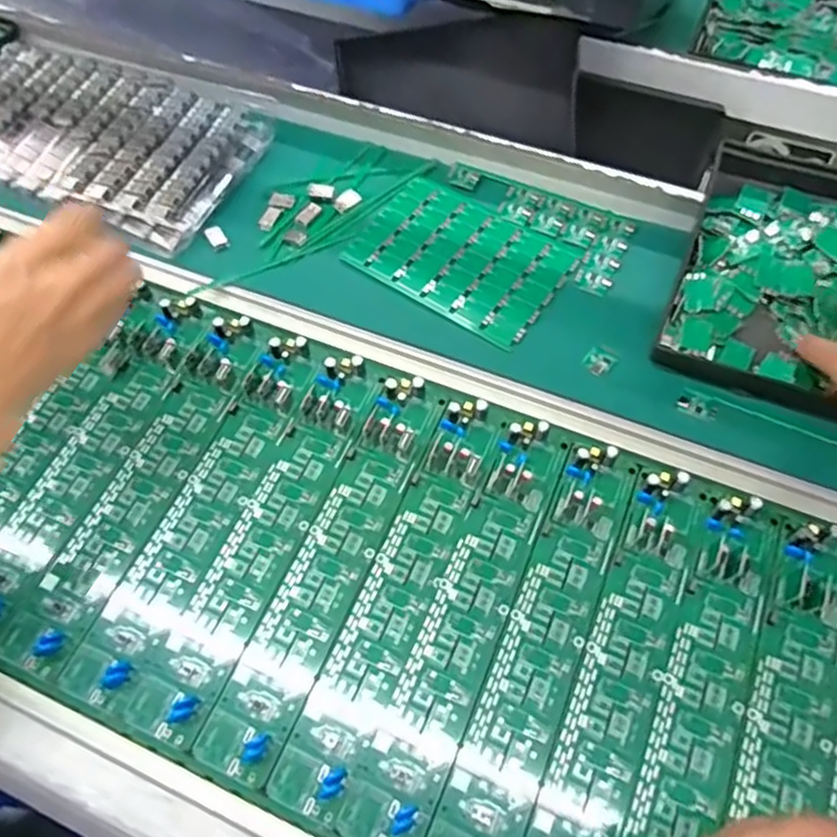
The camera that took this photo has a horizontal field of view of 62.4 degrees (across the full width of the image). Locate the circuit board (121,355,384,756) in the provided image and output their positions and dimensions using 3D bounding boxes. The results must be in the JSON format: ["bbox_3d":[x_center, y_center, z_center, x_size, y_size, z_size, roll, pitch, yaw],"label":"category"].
[{"bbox_3d":[-0.100,0.074,0.458,0.048,0.016,0.271,20,66,12],"label":"circuit board"}]

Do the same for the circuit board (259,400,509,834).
[{"bbox_3d":[-0.012,0.107,0.439,0.047,0.012,0.273,20,66,12],"label":"circuit board"}]

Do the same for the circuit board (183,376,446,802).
[{"bbox_3d":[-0.056,0.093,0.448,0.048,0.011,0.276,20,66,12],"label":"circuit board"}]

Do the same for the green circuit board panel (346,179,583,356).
[{"bbox_3d":[0.033,-0.130,0.555,0.164,0.004,0.108,31,69,17],"label":"green circuit board panel"}]

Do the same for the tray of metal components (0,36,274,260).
[{"bbox_3d":[-0.293,-0.257,0.623,0.309,0.023,0.162,24,67,14],"label":"tray of metal components"}]

